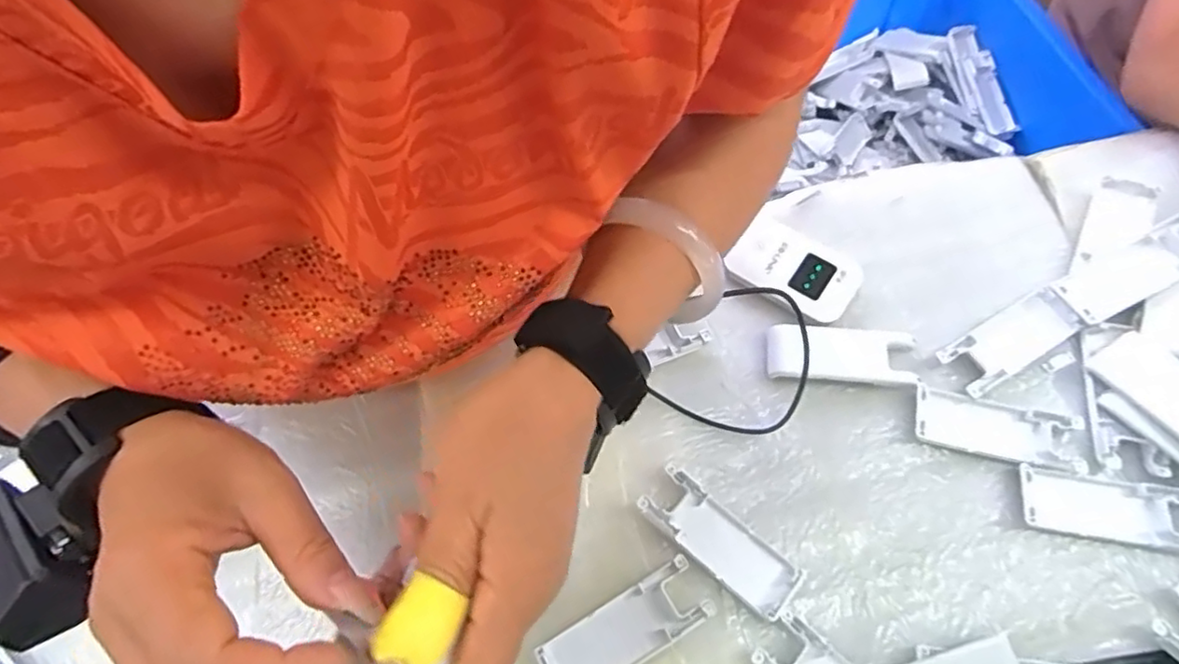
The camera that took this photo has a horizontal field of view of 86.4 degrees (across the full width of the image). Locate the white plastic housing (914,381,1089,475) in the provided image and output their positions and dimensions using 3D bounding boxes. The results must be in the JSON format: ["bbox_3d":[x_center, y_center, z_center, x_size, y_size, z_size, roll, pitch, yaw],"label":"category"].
[{"bbox_3d":[0.276,0.065,0.427,0.105,0.009,0.042,14,67,8],"label":"white plastic housing"}]

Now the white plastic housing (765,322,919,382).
[{"bbox_3d":[0.181,0.014,0.455,0.100,0.014,0.041,3,66,4],"label":"white plastic housing"}]

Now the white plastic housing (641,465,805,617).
[{"bbox_3d":[0.083,0.133,0.403,0.103,0.016,0.038,38,73,17],"label":"white plastic housing"}]

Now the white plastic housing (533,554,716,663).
[{"bbox_3d":[0.021,0.182,0.380,0.104,0.012,0.039,-29,68,-10],"label":"white plastic housing"}]

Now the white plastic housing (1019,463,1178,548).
[{"bbox_3d":[0.334,0.113,0.403,0.105,0.010,0.039,8,67,6],"label":"white plastic housing"}]

